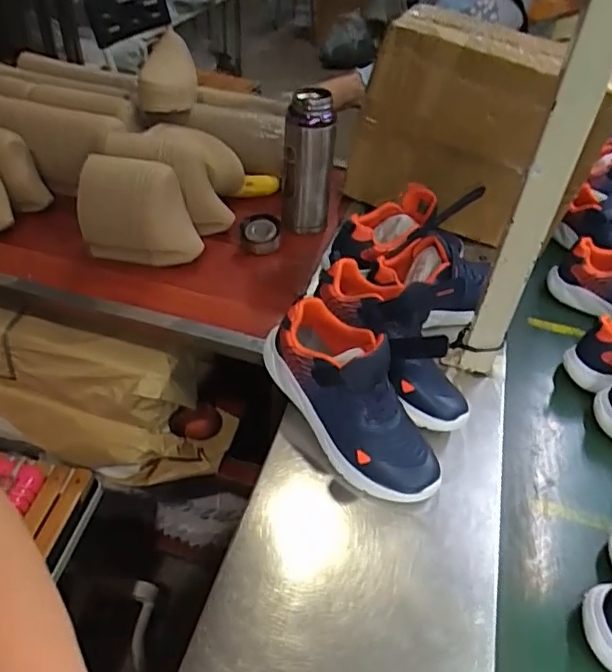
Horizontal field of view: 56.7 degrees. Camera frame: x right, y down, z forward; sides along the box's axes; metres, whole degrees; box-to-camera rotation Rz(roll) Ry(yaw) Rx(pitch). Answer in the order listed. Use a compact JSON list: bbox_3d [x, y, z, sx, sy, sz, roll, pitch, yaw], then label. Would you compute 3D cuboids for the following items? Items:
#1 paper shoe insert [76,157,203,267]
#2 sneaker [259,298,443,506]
[{"bbox_3d":[-0.248,-0.172,0.835,0.180,0.149,0.045,7,48,0],"label":"paper shoe insert"},{"bbox_3d":[0.056,0.068,0.634,0.088,0.130,0.256,-24,66,-28],"label":"sneaker"}]

